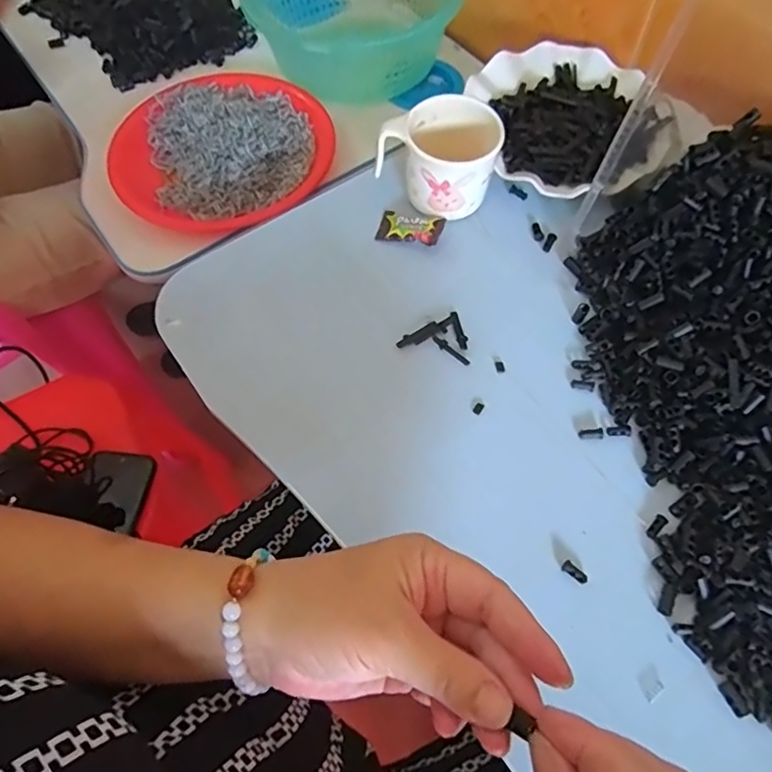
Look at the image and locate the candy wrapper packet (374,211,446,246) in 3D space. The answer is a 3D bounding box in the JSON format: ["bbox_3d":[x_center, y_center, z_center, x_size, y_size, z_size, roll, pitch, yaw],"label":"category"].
[{"bbox_3d":[0.021,-0.134,0.485,0.054,0.012,0.032,11,63,7],"label":"candy wrapper packet"}]

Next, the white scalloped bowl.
[{"bbox_3d":[0.168,-0.244,0.532,0.161,0.035,0.181,-12,63,-5],"label":"white scalloped bowl"}]

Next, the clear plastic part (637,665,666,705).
[{"bbox_3d":[0.156,0.174,0.342,0.016,0.004,0.014,-34,67,-15],"label":"clear plastic part"}]

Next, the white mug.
[{"bbox_3d":[0.043,-0.186,0.475,0.095,0.066,0.071,17,64,10],"label":"white mug"}]

